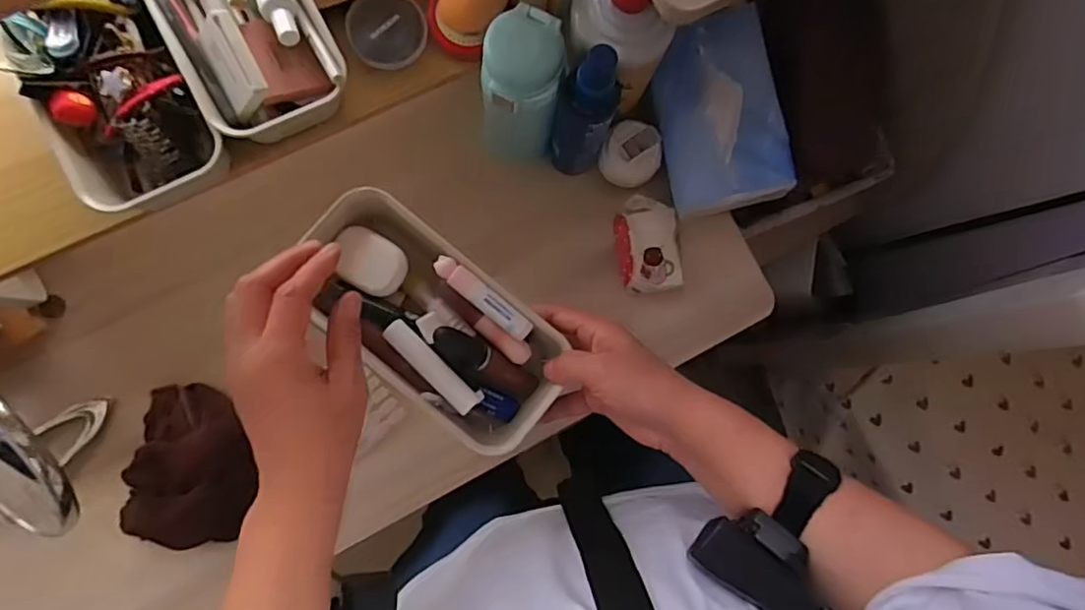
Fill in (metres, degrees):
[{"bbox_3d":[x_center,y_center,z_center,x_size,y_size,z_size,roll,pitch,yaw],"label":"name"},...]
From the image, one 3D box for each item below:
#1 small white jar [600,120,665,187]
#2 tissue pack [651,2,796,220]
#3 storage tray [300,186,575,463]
[{"bbox_3d":[0.078,-0.134,0.553,0.051,0.050,0.051,0,86,-6],"label":"small white jar"},{"bbox_3d":[0.154,-0.168,0.519,0.098,0.063,0.163,-13,87,-7],"label":"tissue pack"},{"bbox_3d":[-0.075,0.011,0.421,0.108,0.043,0.197,-41,95,-7],"label":"storage tray"}]

